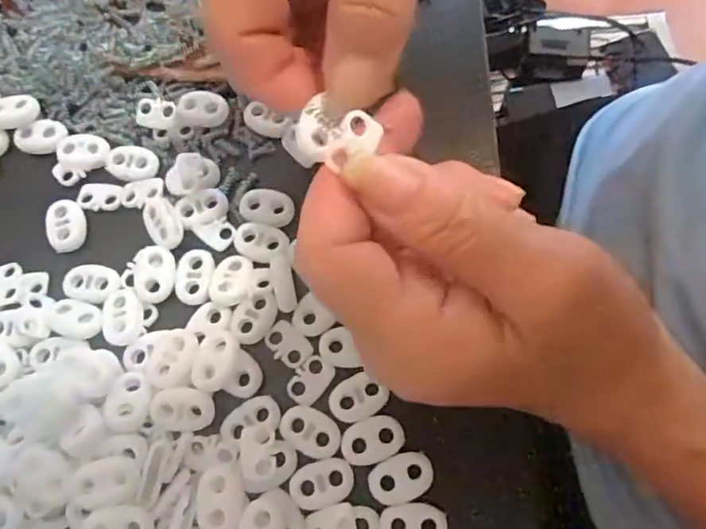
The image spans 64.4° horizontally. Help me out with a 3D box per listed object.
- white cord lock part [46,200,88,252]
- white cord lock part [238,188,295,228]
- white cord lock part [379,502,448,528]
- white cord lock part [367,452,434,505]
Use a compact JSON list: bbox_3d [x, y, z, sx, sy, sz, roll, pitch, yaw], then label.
[{"bbox_3d":[-0.119,-0.016,0.233,0.015,0.004,0.022,-9,72,-1],"label":"white cord lock part"},{"bbox_3d":[-0.035,-0.023,0.230,0.022,0.004,0.016,15,73,7],"label":"white cord lock part"},{"bbox_3d":[0.020,0.088,0.188,0.022,0.004,0.015,-5,72,0],"label":"white cord lock part"},{"bbox_3d":[0.017,0.074,0.193,0.022,0.004,0.014,-26,73,-7],"label":"white cord lock part"}]

